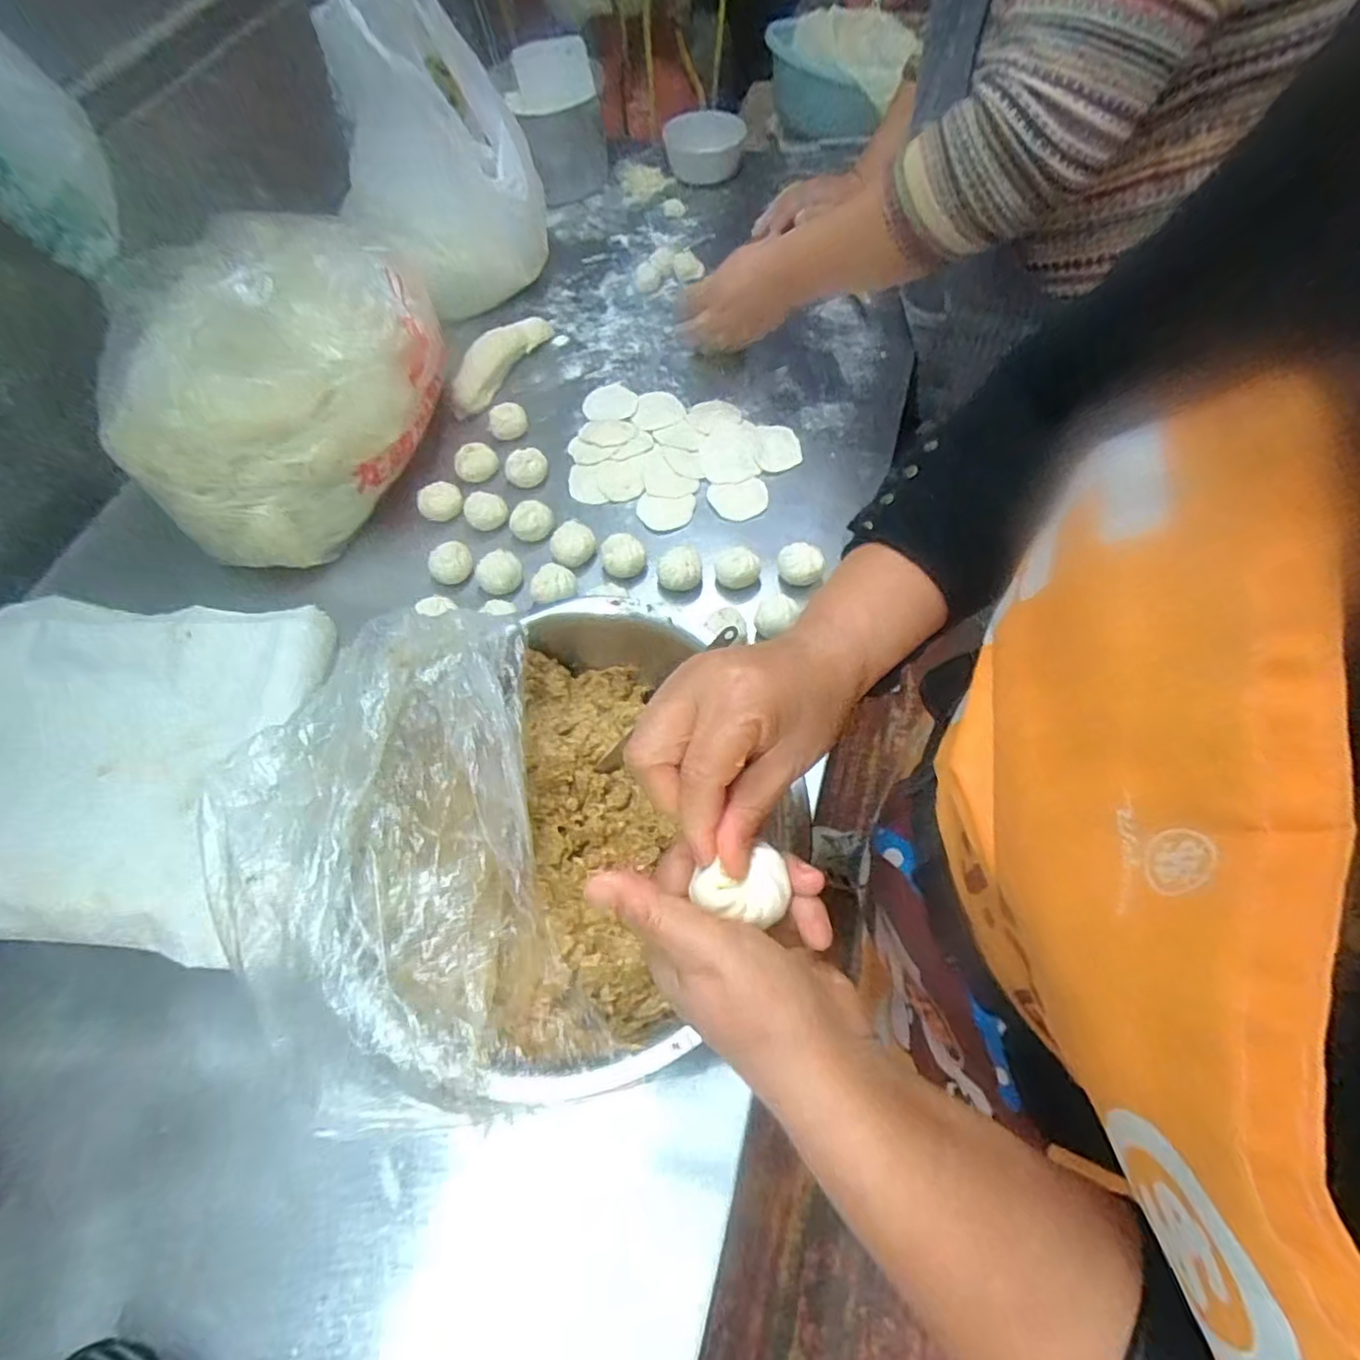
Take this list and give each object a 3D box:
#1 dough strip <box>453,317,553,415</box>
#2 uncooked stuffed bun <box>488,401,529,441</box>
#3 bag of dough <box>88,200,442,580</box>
[{"bbox_3d":[-0.210,-0.376,0.764,0.046,0.033,0.171,25,67,16],"label":"dough strip"},{"bbox_3d":[-0.189,-0.288,0.721,0.037,0.019,0.044,-3,63,3],"label":"uncooked stuffed bun"},{"bbox_3d":[-0.378,-0.289,0.632,0.241,0.170,0.310,37,71,20],"label":"bag of dough"}]

